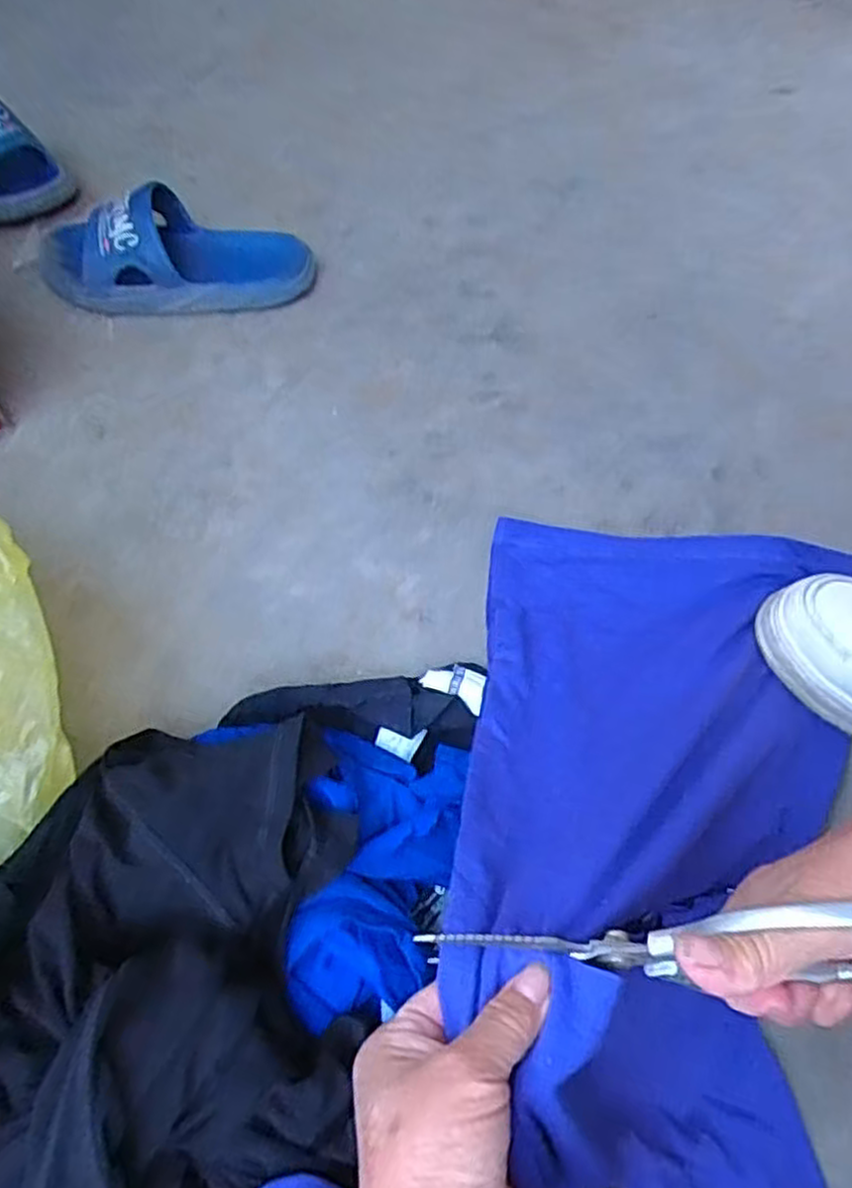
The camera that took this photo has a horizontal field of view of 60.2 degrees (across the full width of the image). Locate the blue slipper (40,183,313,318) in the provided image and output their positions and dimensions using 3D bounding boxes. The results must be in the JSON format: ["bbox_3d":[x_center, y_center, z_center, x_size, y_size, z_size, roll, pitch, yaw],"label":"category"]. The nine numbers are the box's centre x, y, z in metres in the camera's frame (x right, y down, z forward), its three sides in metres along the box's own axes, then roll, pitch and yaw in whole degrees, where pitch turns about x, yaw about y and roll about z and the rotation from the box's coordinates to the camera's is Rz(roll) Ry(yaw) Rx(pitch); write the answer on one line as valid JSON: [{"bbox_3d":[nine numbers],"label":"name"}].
[{"bbox_3d":[-0.248,-0.328,0.714,0.263,0.077,0.099,4,58,0],"label":"blue slipper"}]

